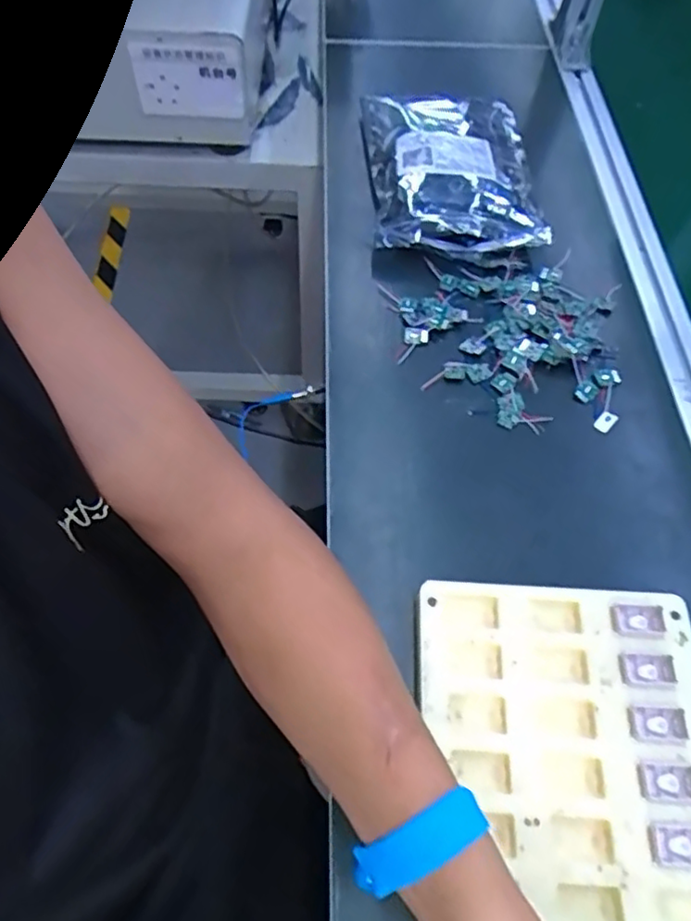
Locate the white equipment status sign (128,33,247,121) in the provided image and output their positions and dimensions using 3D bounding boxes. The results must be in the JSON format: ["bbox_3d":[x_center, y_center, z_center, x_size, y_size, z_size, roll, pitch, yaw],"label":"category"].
[{"bbox_3d":[-0.179,-0.436,0.727,0.121,0.086,0.011,3,57,-1],"label":"white equipment status sign"}]

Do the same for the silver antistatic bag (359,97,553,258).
[{"bbox_3d":[0.110,-0.315,0.668,0.170,0.038,0.255,-1,59,-4],"label":"silver antistatic bag"}]

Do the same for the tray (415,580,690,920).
[{"bbox_3d":[0.134,0.176,0.388,0.175,0.028,0.196,4,59,-1],"label":"tray"}]

